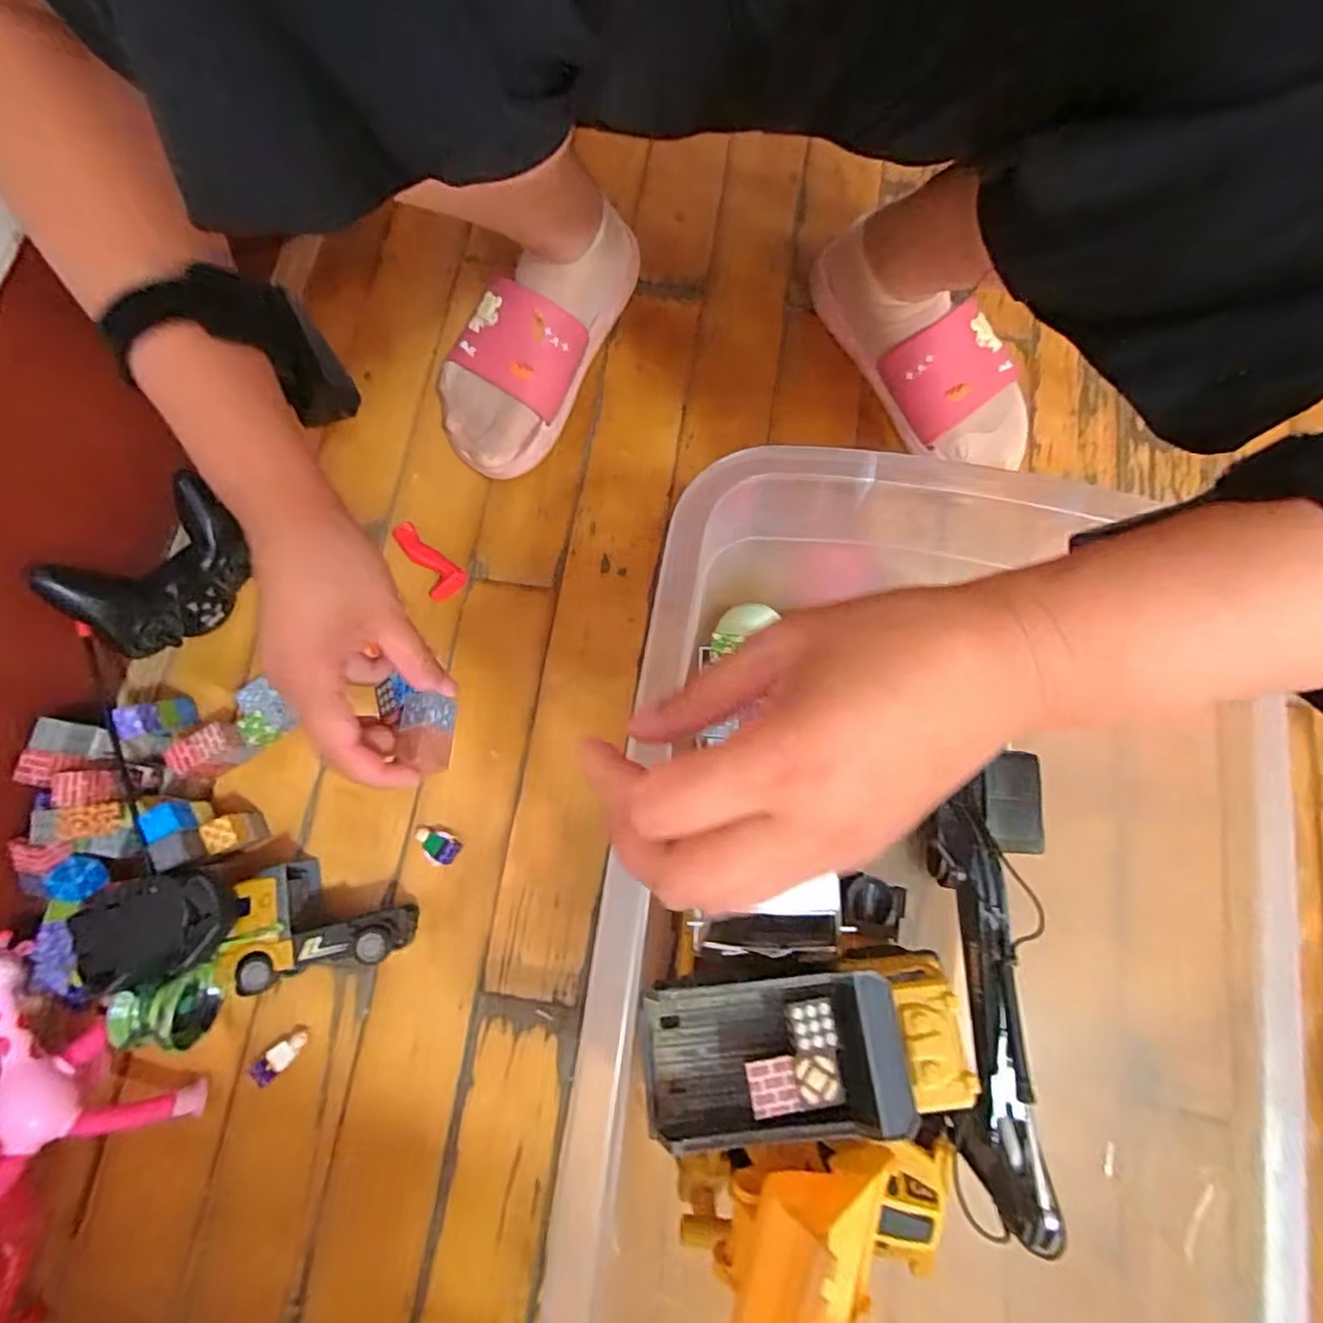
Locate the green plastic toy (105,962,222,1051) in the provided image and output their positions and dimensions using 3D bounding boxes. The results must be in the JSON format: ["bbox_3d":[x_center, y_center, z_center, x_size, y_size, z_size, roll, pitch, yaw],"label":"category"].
[{"bbox_3d":[-0.314,0.226,0.396,0.041,0.055,0.046,-16,78,-5],"label":"green plastic toy"}]

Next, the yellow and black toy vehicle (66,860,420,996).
[{"bbox_3d":[-0.271,0.172,0.403,0.198,0.070,0.068,-7,78,-3],"label":"yellow and black toy vehicle"}]

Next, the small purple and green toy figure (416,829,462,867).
[{"bbox_3d":[-0.163,0.133,0.443,0.033,0.014,0.023,31,79,6],"label":"small purple and green toy figure"}]

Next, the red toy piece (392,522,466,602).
[{"bbox_3d":[-0.186,-0.083,0.490,0.030,0.011,0.072,-36,80,-8],"label":"red toy piece"}]

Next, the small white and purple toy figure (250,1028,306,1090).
[{"bbox_3d":[-0.255,0.265,0.411,0.038,0.012,0.016,-41,81,-9],"label":"small white and purple toy figure"}]

